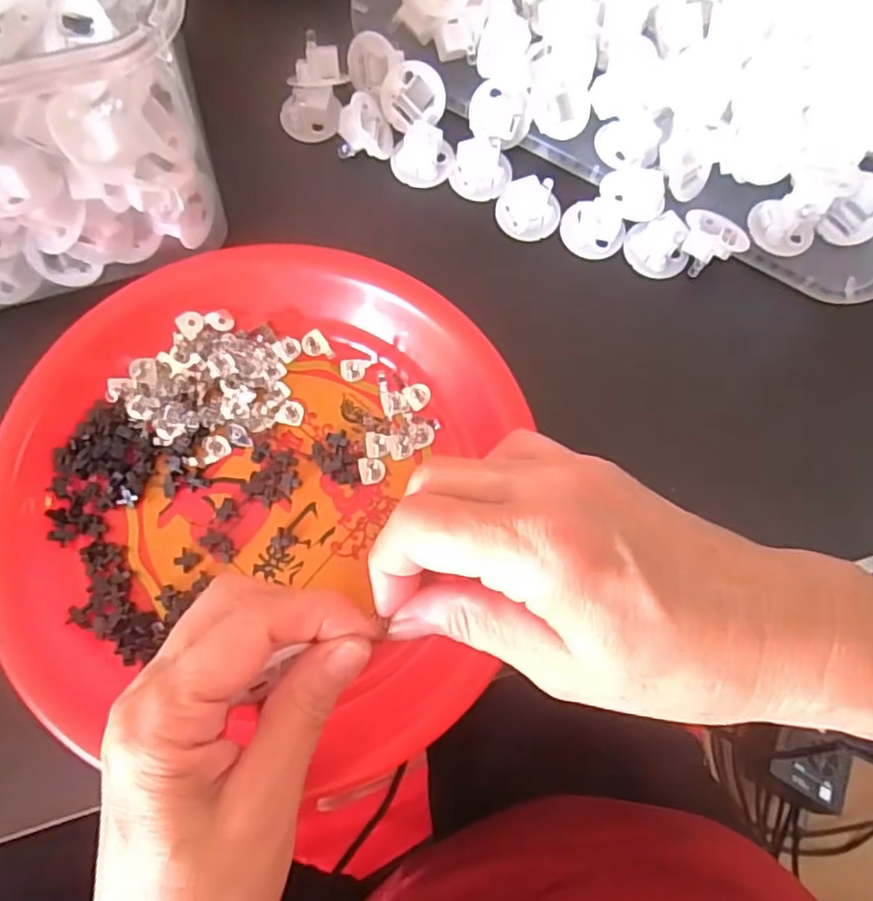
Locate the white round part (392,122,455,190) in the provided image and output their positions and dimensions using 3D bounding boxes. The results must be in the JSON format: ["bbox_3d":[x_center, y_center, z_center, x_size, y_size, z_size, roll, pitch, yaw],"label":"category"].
[{"bbox_3d":[-0.007,-0.153,0.331,0.032,0.021,0.025,4,76,-1],"label":"white round part"}]

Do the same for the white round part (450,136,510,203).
[{"bbox_3d":[0.024,-0.147,0.332,0.031,0.018,0.027,18,77,3],"label":"white round part"}]

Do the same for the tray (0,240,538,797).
[{"bbox_3d":[-0.078,0.014,0.284,0.212,0.023,0.219,0,76,-2],"label":"tray"}]

